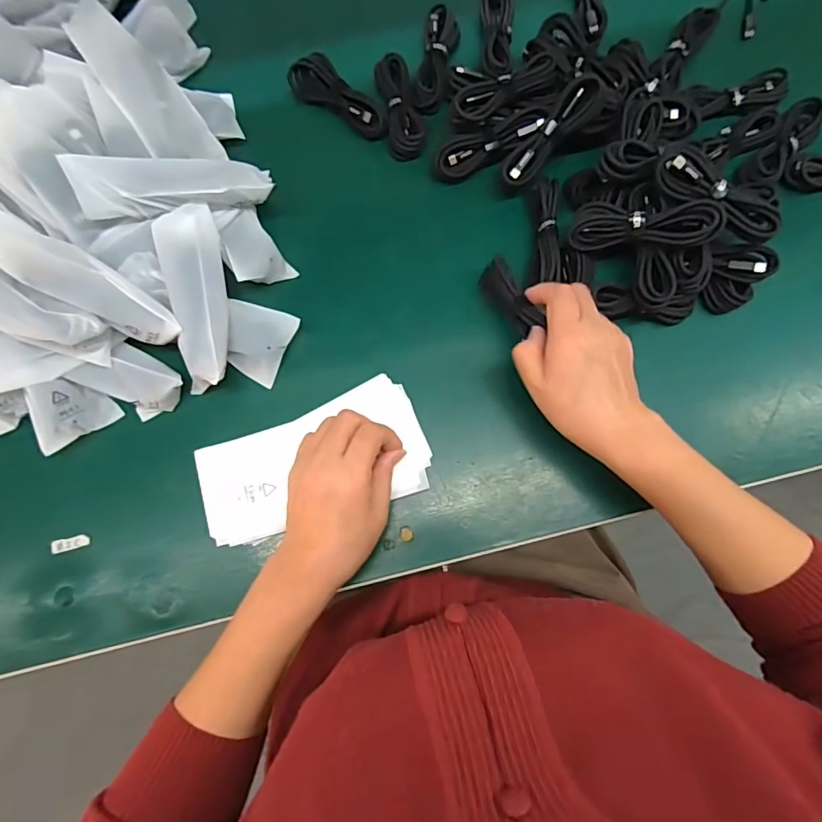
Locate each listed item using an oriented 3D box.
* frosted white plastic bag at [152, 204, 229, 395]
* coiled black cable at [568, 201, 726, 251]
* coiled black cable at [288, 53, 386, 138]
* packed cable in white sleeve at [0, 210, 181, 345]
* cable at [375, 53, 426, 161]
[{"bbox_3d":[-0.176,-0.094,0.386,0.043,0.028,0.147,-9,78,-2],"label":"frosted white plastic bag"},{"bbox_3d":[0.189,-0.153,0.387,0.111,0.026,0.033,9,79,26],"label":"coiled black cable"},{"bbox_3d":[-0.069,-0.304,0.463,0.115,0.030,0.033,38,80,8],"label":"coiled black cable"},{"bbox_3d":[-0.249,-0.098,0.355,0.145,0.032,0.038,32,80,-27],"label":"packed cable in white sleeve"},{"bbox_3d":[-0.010,-0.294,0.457,0.034,0.017,0.103,-10,78,-2],"label":"cable"}]

